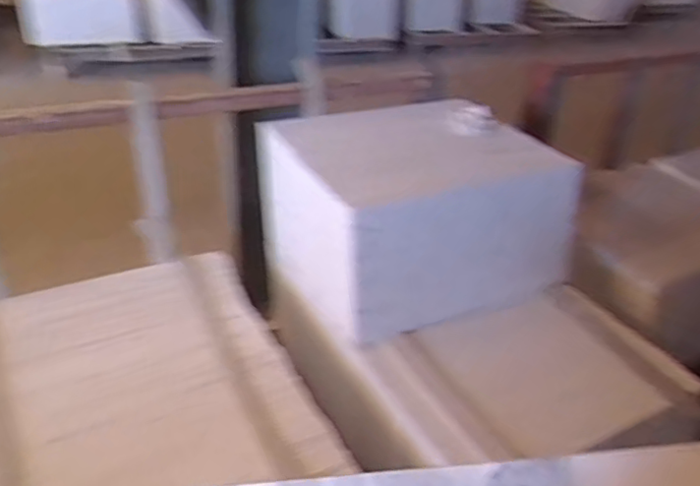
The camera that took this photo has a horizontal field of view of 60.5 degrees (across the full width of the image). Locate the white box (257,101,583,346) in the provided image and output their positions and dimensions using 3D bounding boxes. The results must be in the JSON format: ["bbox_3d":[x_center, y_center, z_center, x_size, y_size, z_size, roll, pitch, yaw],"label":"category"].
[{"bbox_3d":[0.174,-0.097,1.485,0.635,0.339,0.546,-17,39,-29],"label":"white box"}]

